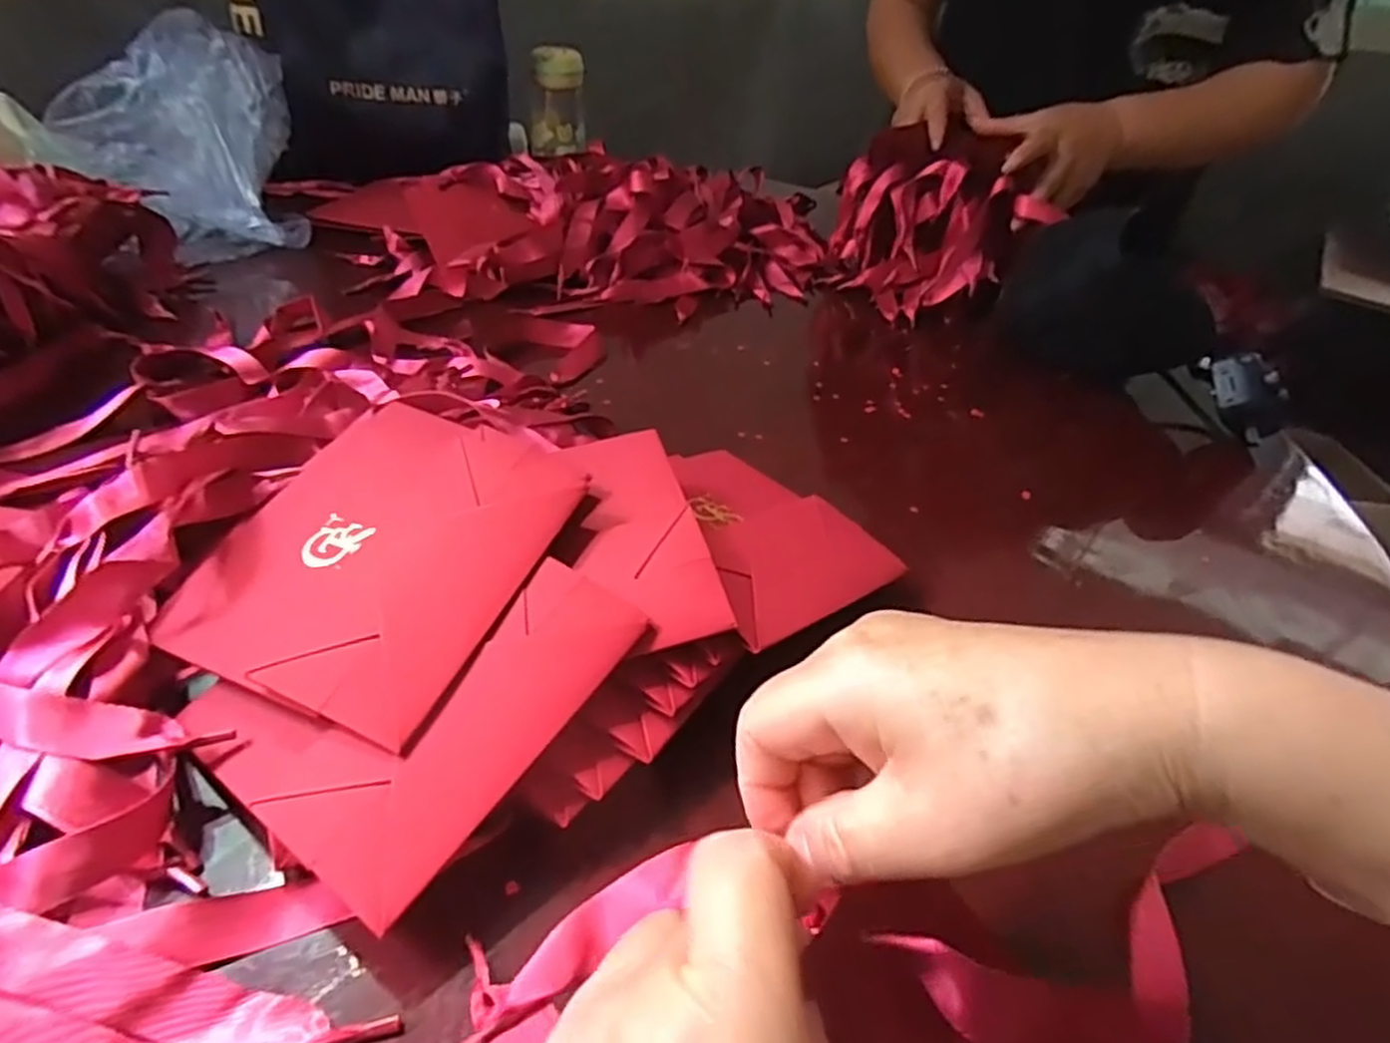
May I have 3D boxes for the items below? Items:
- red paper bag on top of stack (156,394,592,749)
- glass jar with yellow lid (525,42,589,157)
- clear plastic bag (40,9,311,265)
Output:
[{"bbox_3d":[-0.139,0.008,0.333,0.140,0.013,0.154,14,52,20],"label":"red paper bag on top of stack"},{"bbox_3d":[-0.172,-0.528,0.954,0.068,0.110,0.070,-1,39,-9],"label":"glass jar with yellow lid"},{"bbox_3d":[-0.491,-0.355,0.709,0.207,0.147,0.219,-11,41,-21],"label":"clear plastic bag"}]

